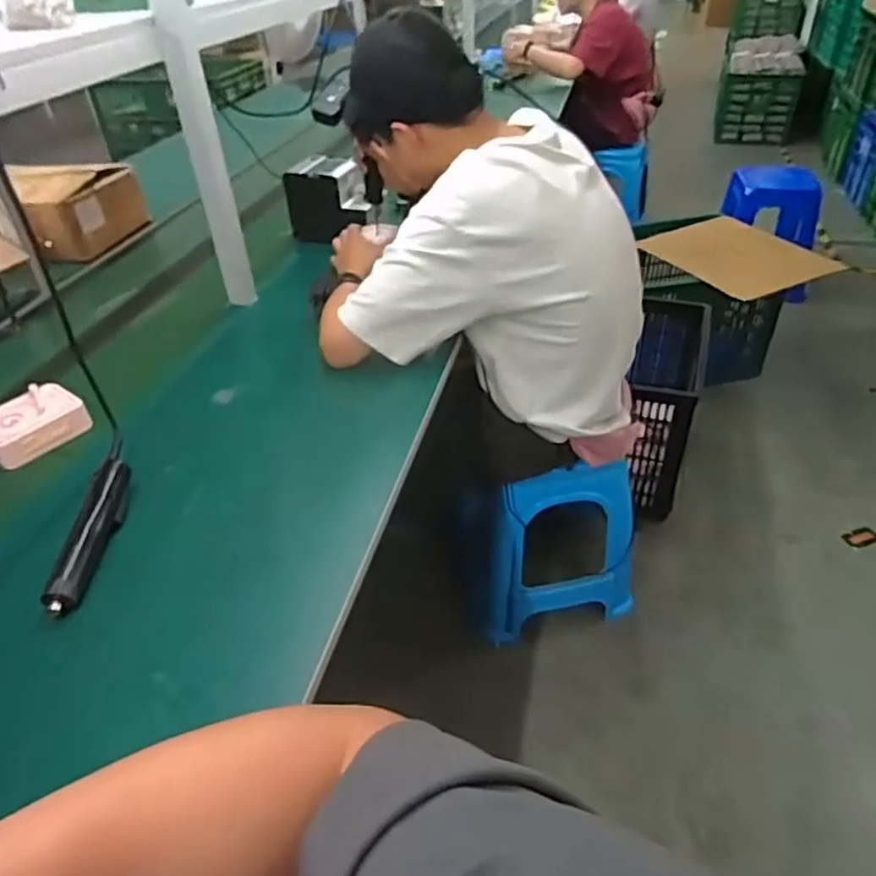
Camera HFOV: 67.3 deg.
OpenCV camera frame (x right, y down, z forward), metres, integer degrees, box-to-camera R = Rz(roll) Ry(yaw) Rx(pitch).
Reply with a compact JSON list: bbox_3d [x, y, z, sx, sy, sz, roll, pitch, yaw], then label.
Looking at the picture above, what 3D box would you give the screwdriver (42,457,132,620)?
[{"bbox_3d":[-0.396,0.104,0.752,0.034,0.040,0.205,-3,38,1],"label":"screwdriver"}]

